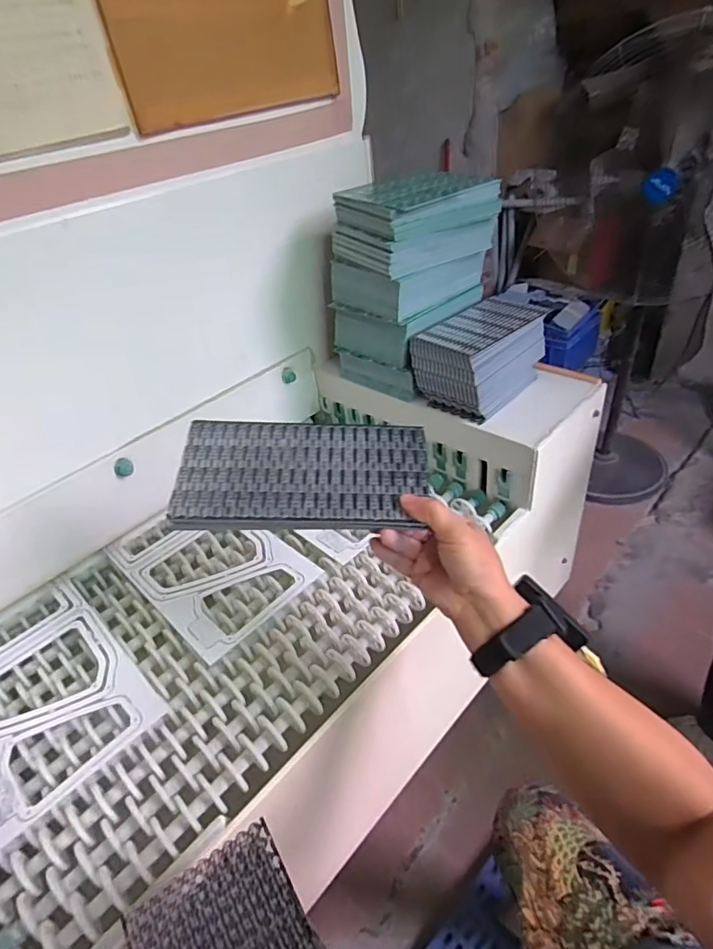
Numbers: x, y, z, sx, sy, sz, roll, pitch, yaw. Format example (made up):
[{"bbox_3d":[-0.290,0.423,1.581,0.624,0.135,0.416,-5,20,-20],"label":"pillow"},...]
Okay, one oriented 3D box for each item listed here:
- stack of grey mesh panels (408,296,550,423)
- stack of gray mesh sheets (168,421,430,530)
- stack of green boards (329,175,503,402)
[{"bbox_3d":[0.173,-0.164,0.730,0.177,0.098,0.112,-34,45,-29],"label":"stack of grey mesh panels"},{"bbox_3d":[-0.046,-0.001,0.467,0.213,0.009,0.110,1,53,-1],"label":"stack of gray mesh sheets"},{"bbox_3d":[0.077,-0.274,0.757,0.186,0.248,0.157,-30,43,-25],"label":"stack of green boards"}]

